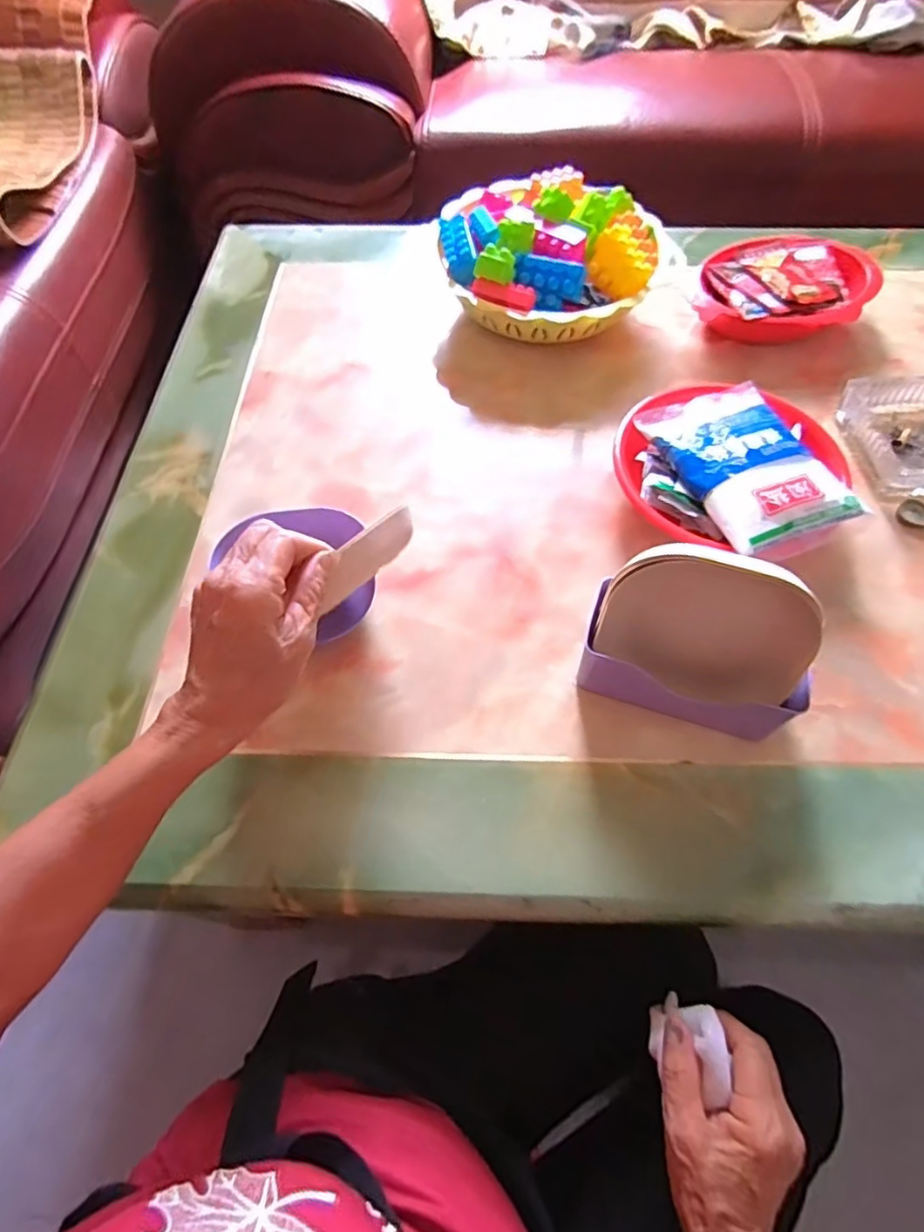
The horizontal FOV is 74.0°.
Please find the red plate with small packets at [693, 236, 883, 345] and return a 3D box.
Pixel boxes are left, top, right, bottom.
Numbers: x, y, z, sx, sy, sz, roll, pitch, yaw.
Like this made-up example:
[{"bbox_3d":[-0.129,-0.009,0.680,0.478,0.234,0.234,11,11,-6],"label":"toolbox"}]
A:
[{"bbox_3d":[0.340,-0.339,0.655,0.169,0.046,0.168,0,60,1],"label":"red plate with small packets"}]

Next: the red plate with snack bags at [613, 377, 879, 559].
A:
[{"bbox_3d":[0.237,-0.127,0.527,0.178,0.058,0.182,-1,60,1],"label":"red plate with snack bags"}]

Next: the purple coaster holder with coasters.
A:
[{"bbox_3d":[0.159,0.019,0.414,0.140,0.112,0.070,20,62,13],"label":"purple coaster holder with coasters"}]

